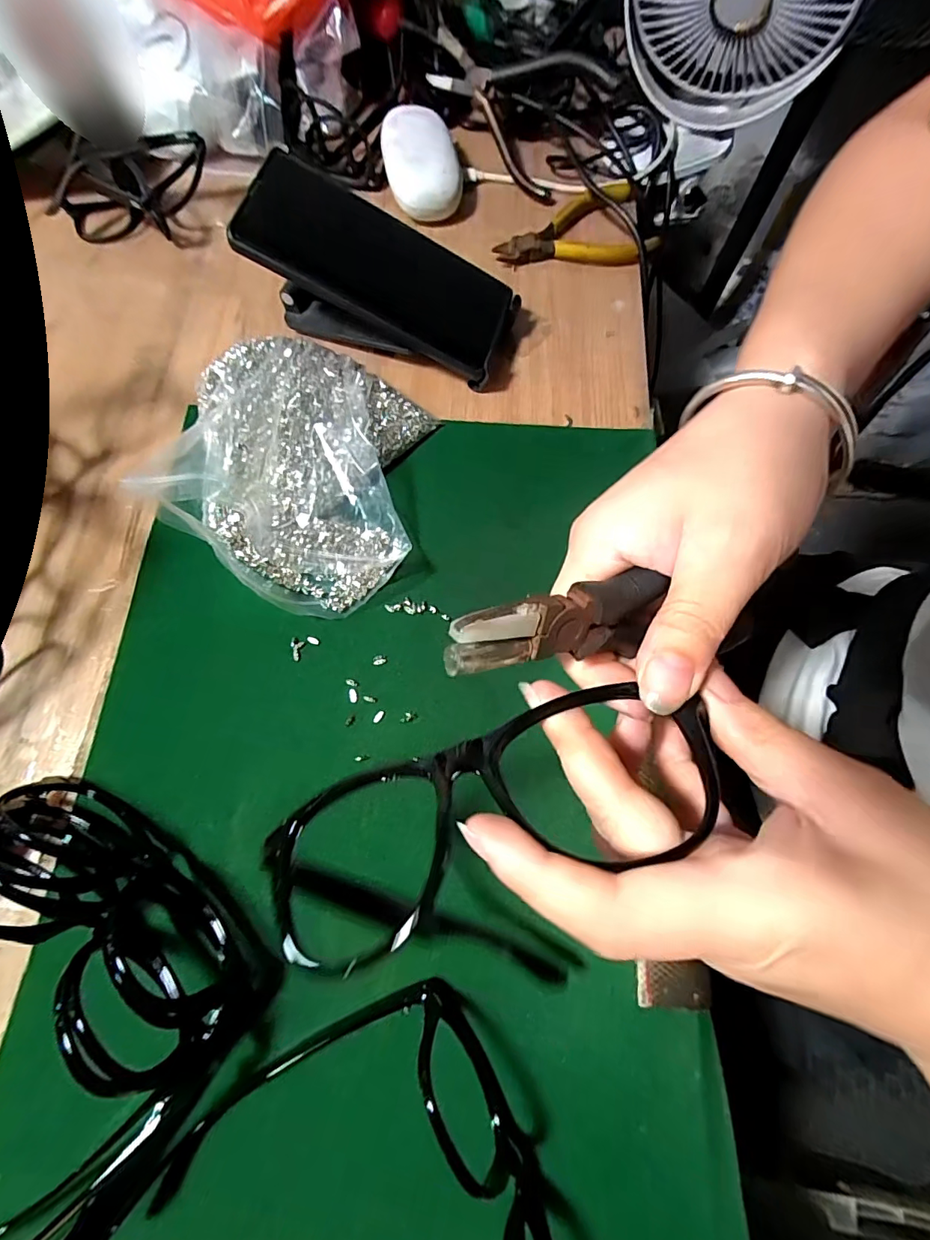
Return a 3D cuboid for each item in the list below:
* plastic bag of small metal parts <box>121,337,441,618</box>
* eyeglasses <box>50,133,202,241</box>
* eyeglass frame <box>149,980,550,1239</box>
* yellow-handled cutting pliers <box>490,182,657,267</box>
[{"bbox_3d":[-0.095,-0.094,0.297,0.156,0.038,0.158,28,74,9],"label":"plastic bag of small metal parts"},{"bbox_3d":[-0.246,-0.304,0.355,0.127,0.044,0.058,0,72,16],"label":"eyeglasses"},{"bbox_3d":[-0.043,0.253,0.181,0.155,0.046,0.149,-23,74,-7],"label":"eyeglass frame"},{"bbox_3d":[0.081,-0.299,0.375,0.117,0.015,0.074,-9,72,-3],"label":"yellow-handled cutting pliers"}]

